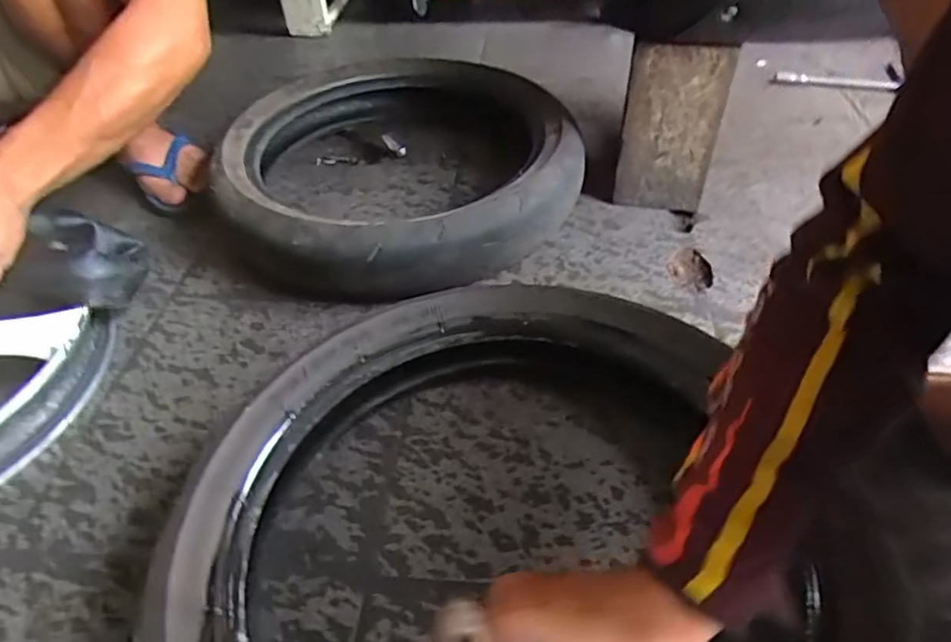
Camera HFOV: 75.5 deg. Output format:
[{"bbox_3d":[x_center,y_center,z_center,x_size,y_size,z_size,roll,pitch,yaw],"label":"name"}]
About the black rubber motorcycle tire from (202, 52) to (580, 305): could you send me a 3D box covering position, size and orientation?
[{"bbox_3d":[-0.101,-0.198,0.792,0.416,0.102,0.436,-16,46,-13],"label":"black rubber motorcycle tire"}]

